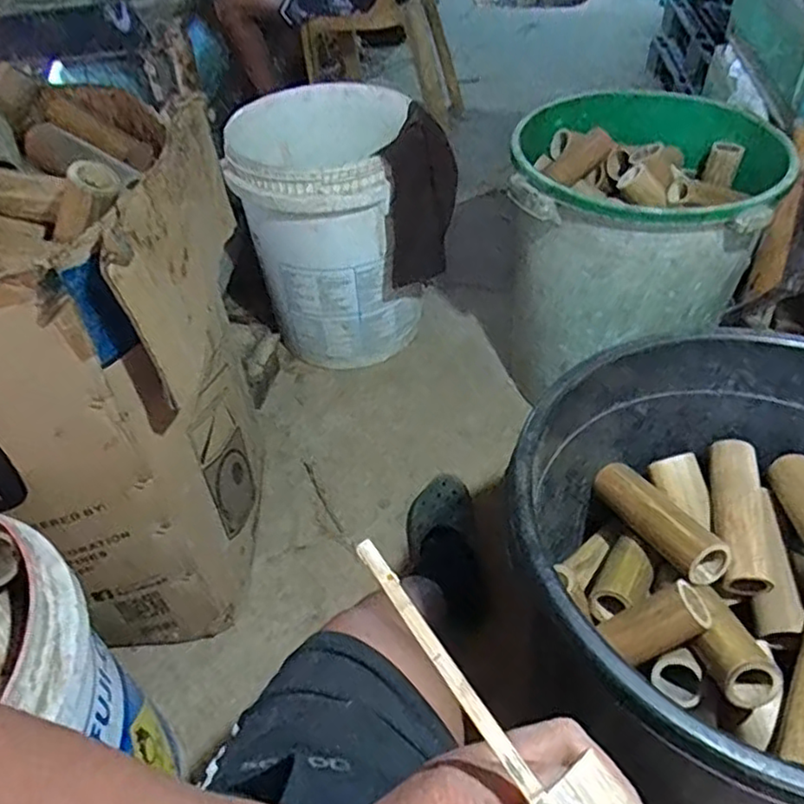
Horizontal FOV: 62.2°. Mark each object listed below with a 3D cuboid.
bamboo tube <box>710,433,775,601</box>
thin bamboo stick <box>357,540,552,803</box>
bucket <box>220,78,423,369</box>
[{"bbox_3d":[0.390,0.129,0.773,0.053,0.061,0.180,7,46,9],"label":"bamboo tube"},{"bbox_3d":[0.030,0.114,0.238,0.007,0.004,0.159,-27,62,-23],"label":"thin bamboo stick"},{"bbox_3d":[-0.165,-0.389,1.502,0.361,0.517,0.452,-5,46,-3],"label":"bucket"}]

